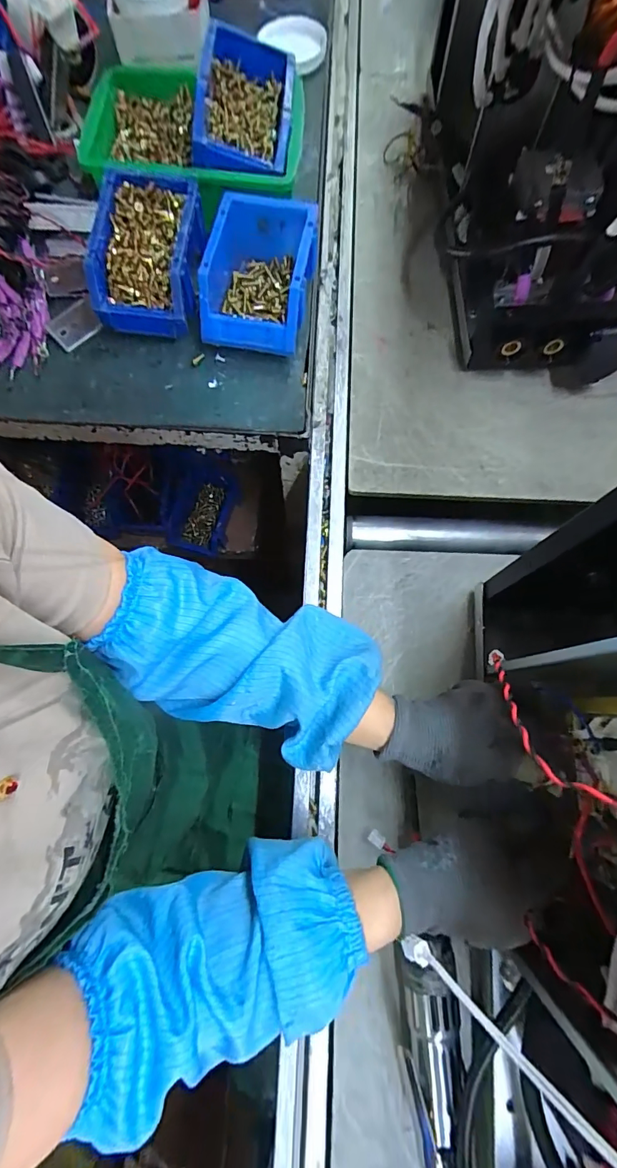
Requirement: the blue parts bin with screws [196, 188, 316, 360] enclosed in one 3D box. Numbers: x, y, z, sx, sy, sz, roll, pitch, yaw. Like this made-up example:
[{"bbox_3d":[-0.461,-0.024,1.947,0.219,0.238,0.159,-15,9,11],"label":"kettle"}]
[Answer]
[{"bbox_3d":[-0.054,-0.346,0.489,0.112,0.064,0.152,8,75,3],"label":"blue parts bin with screws"}]

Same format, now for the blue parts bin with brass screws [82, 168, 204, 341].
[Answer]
[{"bbox_3d":[-0.181,-0.369,0.503,0.106,0.087,0.155,3,75,2],"label":"blue parts bin with brass screws"}]

